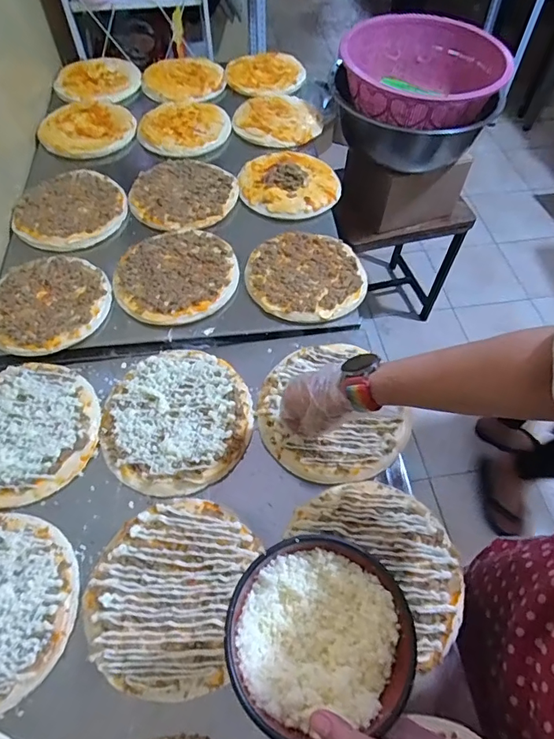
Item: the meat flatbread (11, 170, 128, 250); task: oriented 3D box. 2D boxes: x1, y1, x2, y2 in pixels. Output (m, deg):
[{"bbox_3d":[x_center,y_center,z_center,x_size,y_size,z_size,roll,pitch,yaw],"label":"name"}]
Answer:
[{"bbox_3d":[-0.391,-0.304,0.876,0.193,0.023,0.197,0,56,0],"label":"meat flatbread"}]

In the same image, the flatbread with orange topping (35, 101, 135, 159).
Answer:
[{"bbox_3d":[-0.416,-0.552,1.039,0.198,0.032,0.214,0,56,0],"label":"flatbread with orange topping"}]

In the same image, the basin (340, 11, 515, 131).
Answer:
[{"bbox_3d":[0.338,-0.686,1.094,0.357,0.164,0.399,17,59,9],"label":"basin"}]

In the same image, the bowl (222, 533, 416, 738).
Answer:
[{"bbox_3d":[0.031,0.209,0.370,0.141,0.051,0.131,0,56,0],"label":"bowl"}]

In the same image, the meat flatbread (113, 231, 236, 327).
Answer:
[{"bbox_3d":[-0.171,-0.164,0.785,0.201,0.013,0.203,-4,56,-2],"label":"meat flatbread"}]

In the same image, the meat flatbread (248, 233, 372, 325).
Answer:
[{"bbox_3d":[0.050,-0.163,0.777,0.197,0.008,0.188,11,57,7],"label":"meat flatbread"}]

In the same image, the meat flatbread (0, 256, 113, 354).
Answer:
[{"bbox_3d":[-0.374,-0.111,0.741,0.197,0.008,0.182,-16,58,-10],"label":"meat flatbread"}]

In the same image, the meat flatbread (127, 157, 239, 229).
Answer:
[{"bbox_3d":[-0.178,-0.355,0.904,0.199,0.009,0.206,0,56,0],"label":"meat flatbread"}]

